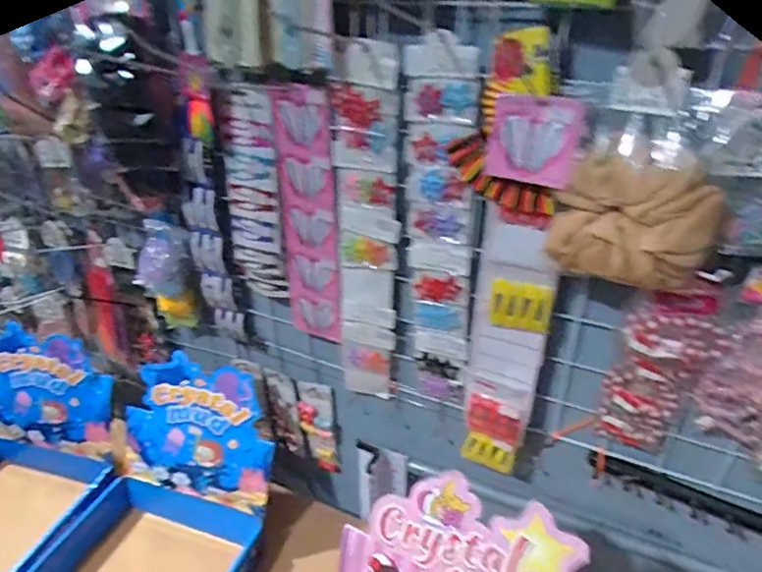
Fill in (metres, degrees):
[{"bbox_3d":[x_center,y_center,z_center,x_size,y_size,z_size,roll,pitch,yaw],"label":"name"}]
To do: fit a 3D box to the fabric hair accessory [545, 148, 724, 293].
[{"bbox_3d":[0.190,-0.047,0.425,0.032,0.097,0.113,-27,39,-36],"label":"fabric hair accessory"}]

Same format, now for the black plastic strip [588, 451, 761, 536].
[{"bbox_3d":[0.349,0.233,0.569,0.255,0.051,0.018,15,35,25],"label":"black plastic strip"}]

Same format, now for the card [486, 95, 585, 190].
[{"bbox_3d":[0.125,-0.119,0.450,0.075,0.067,0.011,15,17,27],"label":"card"}]

